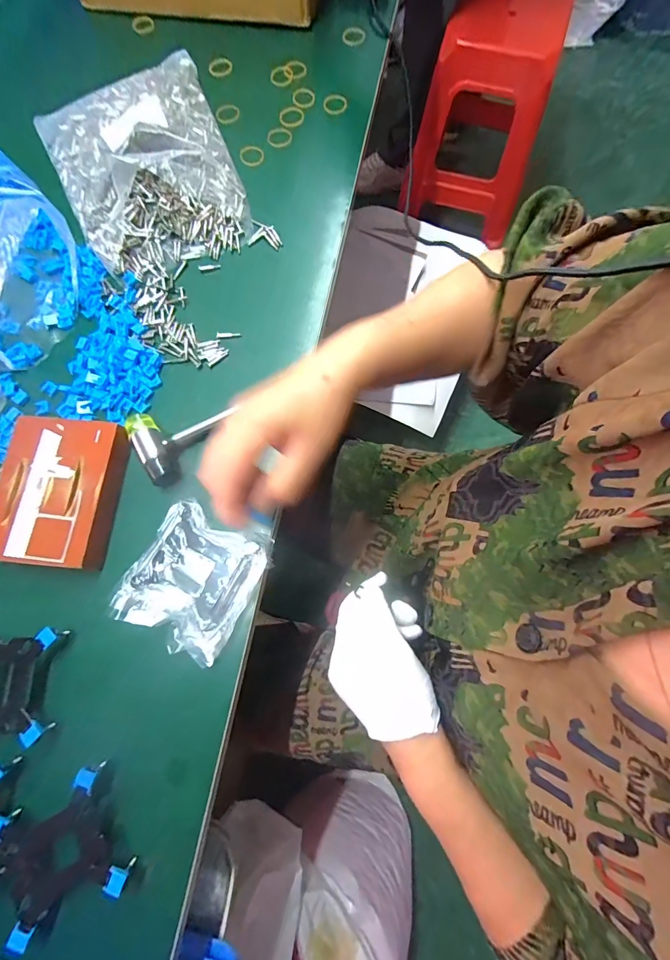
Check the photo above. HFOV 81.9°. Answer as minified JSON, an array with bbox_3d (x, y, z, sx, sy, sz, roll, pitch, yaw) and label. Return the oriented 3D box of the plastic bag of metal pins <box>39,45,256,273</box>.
[{"bbox_3d":[-0.233,-0.390,0.458,0.210,0.059,0.298,-24,75,-6],"label":"plastic bag of metal pins"}]

